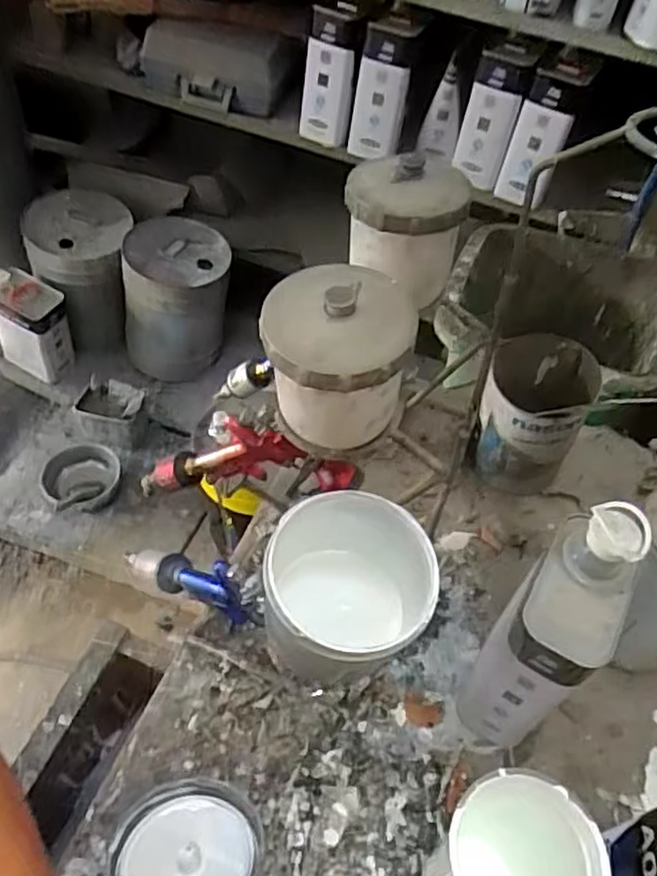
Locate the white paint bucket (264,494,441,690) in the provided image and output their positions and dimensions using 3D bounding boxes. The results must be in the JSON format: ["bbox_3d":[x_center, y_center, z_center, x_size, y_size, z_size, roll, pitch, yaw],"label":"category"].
[{"bbox_3d":[0.011,0.100,0.421,0.096,0.100,0.099,2,52,-3],"label":"white paint bucket"}]

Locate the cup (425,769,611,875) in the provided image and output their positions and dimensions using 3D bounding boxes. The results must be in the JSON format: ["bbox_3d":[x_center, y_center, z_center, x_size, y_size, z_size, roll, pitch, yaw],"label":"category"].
[{"bbox_3d":[0.110,0.275,0.433,0.073,0.162,0.080,2,52,-3],"label":"cup"}]

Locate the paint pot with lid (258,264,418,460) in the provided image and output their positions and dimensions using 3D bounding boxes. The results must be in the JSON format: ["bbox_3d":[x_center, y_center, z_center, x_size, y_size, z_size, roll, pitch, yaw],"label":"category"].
[{"bbox_3d":[0.005,-0.050,0.479,0.096,0.119,0.088,2,52,-3],"label":"paint pot with lid"}]

